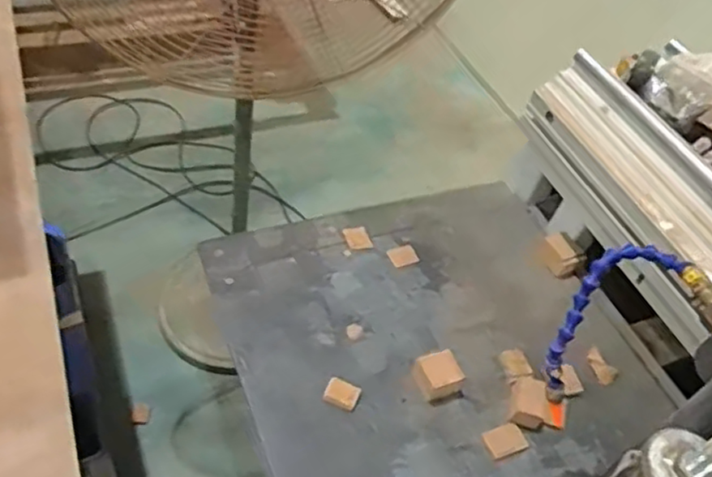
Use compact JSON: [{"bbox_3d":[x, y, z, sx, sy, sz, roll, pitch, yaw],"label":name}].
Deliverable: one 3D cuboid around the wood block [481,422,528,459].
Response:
[{"bbox_3d":[0.189,0.256,0.814,0.052,0.005,0.036,-12,52,-20],"label":"wood block"}]

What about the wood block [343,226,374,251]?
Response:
[{"bbox_3d":[0.002,0.000,0.997,0.038,0.004,0.045,-15,61,-18],"label":"wood block"}]

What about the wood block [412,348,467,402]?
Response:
[{"bbox_3d":[0.108,0.178,0.847,0.055,0.031,0.056,-15,53,-22],"label":"wood block"}]

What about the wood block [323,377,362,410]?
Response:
[{"bbox_3d":[-0.017,0.198,0.817,0.042,0.018,0.031,20,48,7],"label":"wood block"}]

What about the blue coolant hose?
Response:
[{"bbox_3d":[0.222,0.077,0.594,0.063,0.178,0.040,40,15,24],"label":"blue coolant hose"}]

